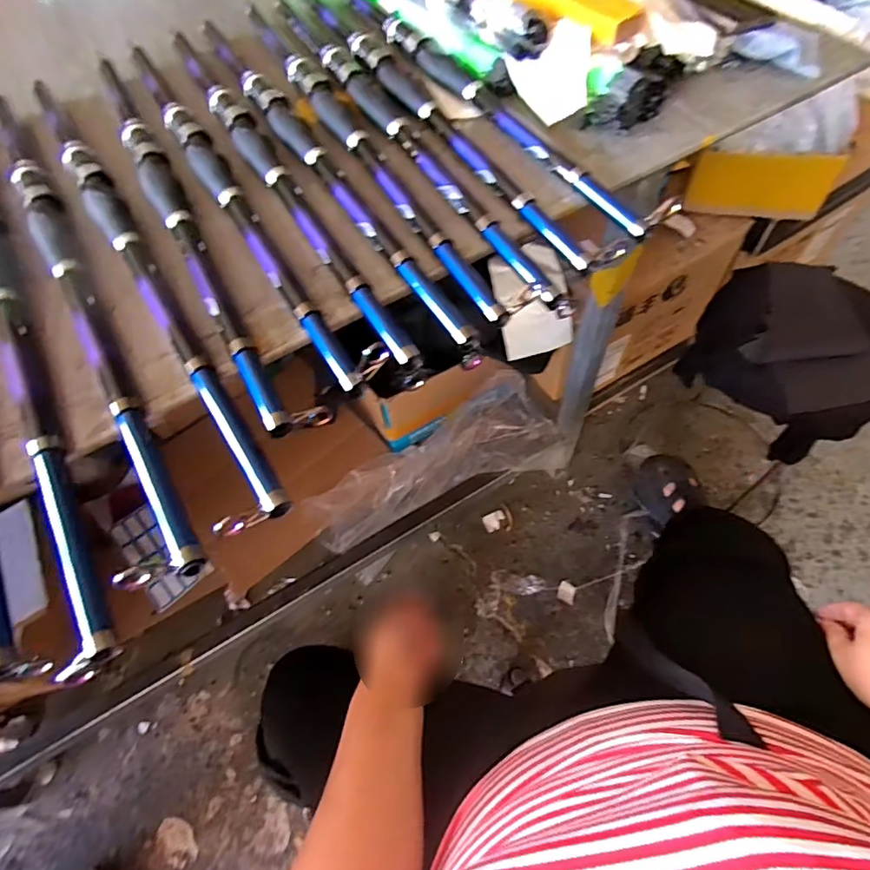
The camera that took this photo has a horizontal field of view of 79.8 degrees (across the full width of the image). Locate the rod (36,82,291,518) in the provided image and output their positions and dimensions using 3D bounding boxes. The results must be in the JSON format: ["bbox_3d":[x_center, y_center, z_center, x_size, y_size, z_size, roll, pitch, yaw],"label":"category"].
[{"bbox_3d":[-0.272,-0.169,0.461,0.028,0.026,0.609,-31,62,-15],"label":"rod"}]

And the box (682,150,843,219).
[{"bbox_3d":[0.564,-0.437,0.912,0.222,0.106,0.032,8,61,9],"label":"box"}]

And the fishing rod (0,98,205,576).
[{"bbox_3d":[-0.317,-0.142,0.450,0.026,0.022,0.617,-31,62,-13],"label":"fishing rod"}]

